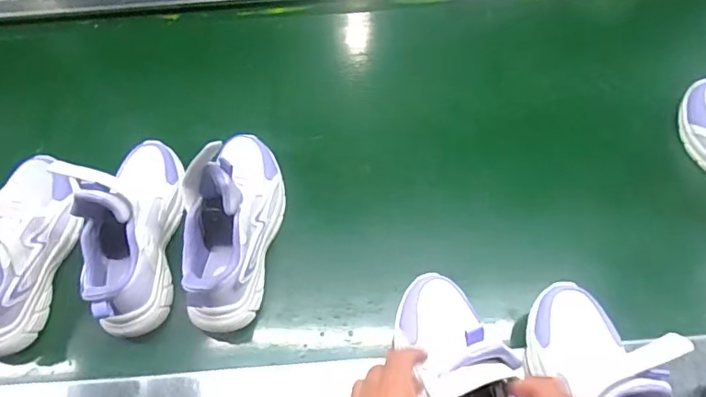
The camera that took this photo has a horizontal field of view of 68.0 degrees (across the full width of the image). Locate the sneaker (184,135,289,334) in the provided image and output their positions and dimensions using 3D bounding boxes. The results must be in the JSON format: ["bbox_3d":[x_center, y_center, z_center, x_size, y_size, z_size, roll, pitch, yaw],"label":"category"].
[{"bbox_3d":[-0.137,0.023,0.601,0.081,0.149,0.239,8,65,6],"label":"sneaker"}]

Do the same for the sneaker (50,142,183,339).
[{"bbox_3d":[-0.263,0.027,0.597,0.111,0.138,0.239,-10,65,-3],"label":"sneaker"}]

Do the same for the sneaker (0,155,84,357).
[{"bbox_3d":[-0.404,0.052,0.603,0.083,0.119,0.231,4,65,4],"label":"sneaker"}]

